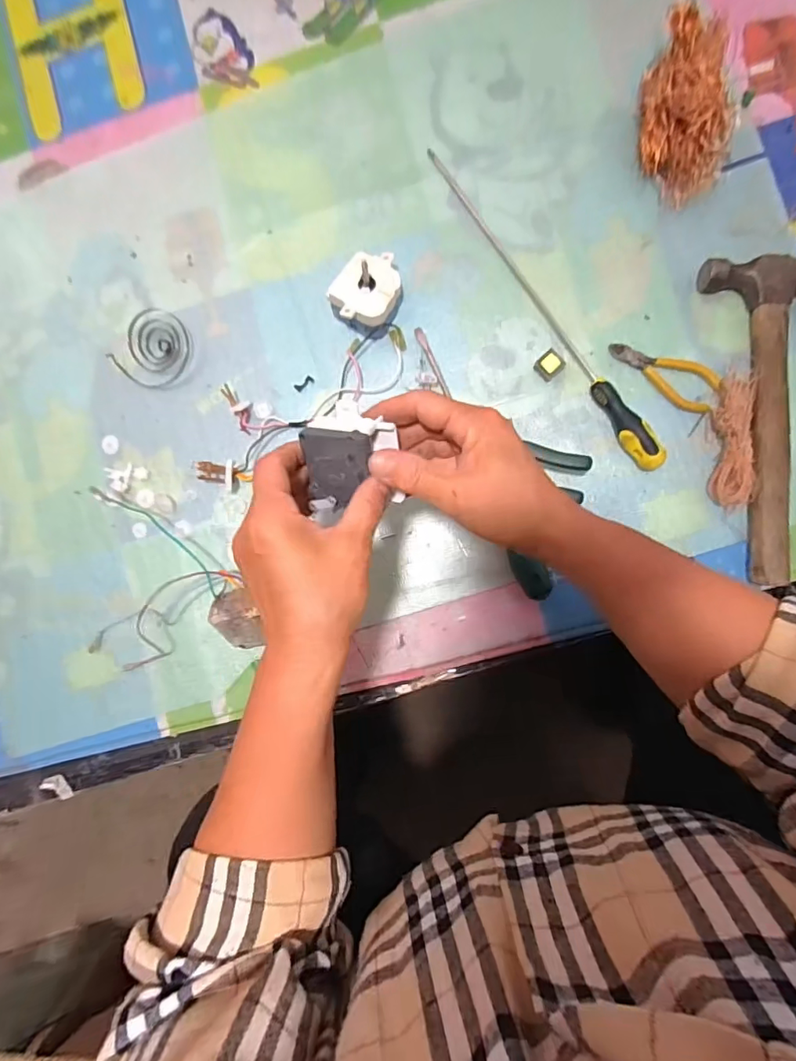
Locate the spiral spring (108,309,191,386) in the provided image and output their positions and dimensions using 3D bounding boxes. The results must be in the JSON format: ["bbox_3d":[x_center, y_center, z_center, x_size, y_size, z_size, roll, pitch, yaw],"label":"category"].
[{"bbox_3d":[-0.259,-0.193,0.527,0.075,0.010,0.078,34,91,6],"label":"spiral spring"}]

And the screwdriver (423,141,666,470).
[{"bbox_3d":[0.135,-0.218,0.478,0.025,0.024,0.380,-34,85,3],"label":"screwdriver"}]

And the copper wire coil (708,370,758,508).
[{"bbox_3d":[0.308,-0.083,0.456,0.035,0.036,0.118,1,88,5],"label":"copper wire coil"}]

